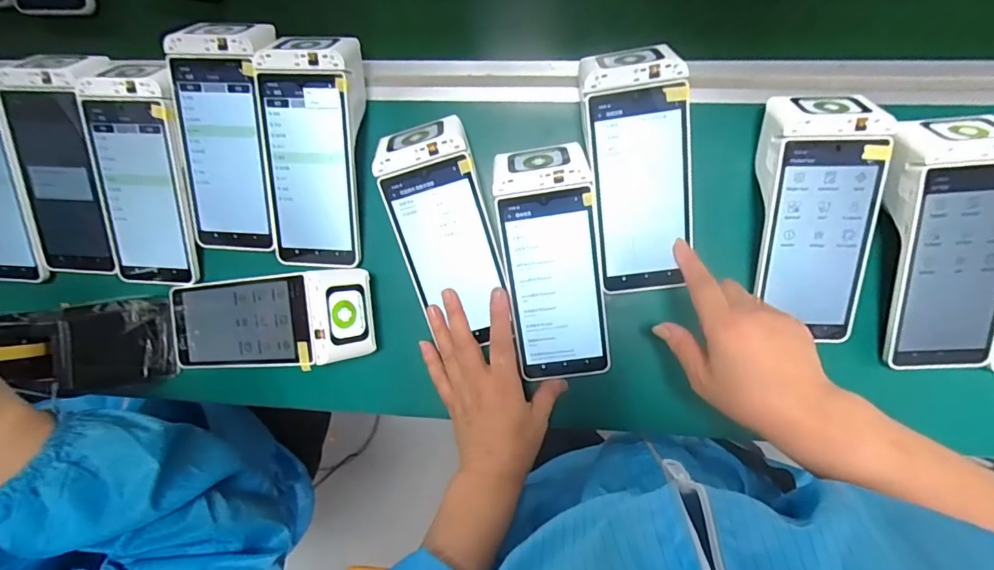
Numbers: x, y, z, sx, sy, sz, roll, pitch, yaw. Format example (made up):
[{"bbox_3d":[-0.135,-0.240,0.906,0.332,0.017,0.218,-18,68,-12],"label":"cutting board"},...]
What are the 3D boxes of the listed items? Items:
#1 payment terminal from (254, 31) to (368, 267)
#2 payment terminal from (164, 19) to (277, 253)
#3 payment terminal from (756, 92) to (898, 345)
[{"bbox_3d":[-0.159,-0.116,0.435,0.081,0.047,0.196,8,109,4],"label":"payment terminal"},{"bbox_3d":[-0.233,-0.128,0.436,0.076,0.050,0.195,8,111,4],"label":"payment terminal"},{"bbox_3d":[0.265,-0.052,0.408,0.097,0.041,0.204,-9,104,4],"label":"payment terminal"}]

